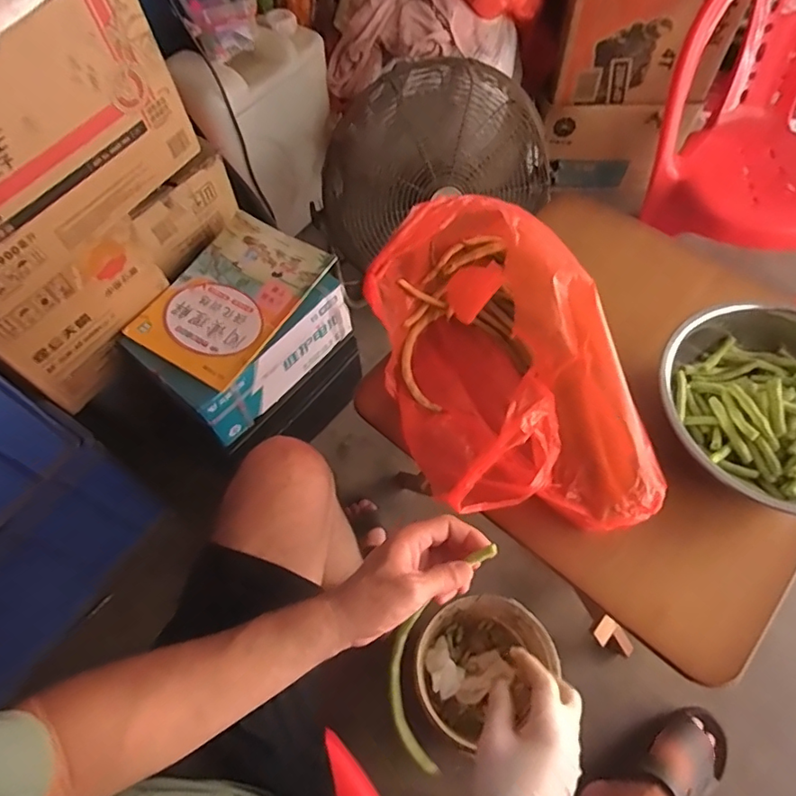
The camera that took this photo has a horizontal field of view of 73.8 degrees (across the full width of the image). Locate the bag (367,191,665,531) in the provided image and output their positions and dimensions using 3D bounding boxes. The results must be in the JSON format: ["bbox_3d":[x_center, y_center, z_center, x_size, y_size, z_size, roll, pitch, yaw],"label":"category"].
[{"bbox_3d":[0.091,-0.034,0.515,0.180,0.198,0.345,-23,62,-10],"label":"bag"}]

